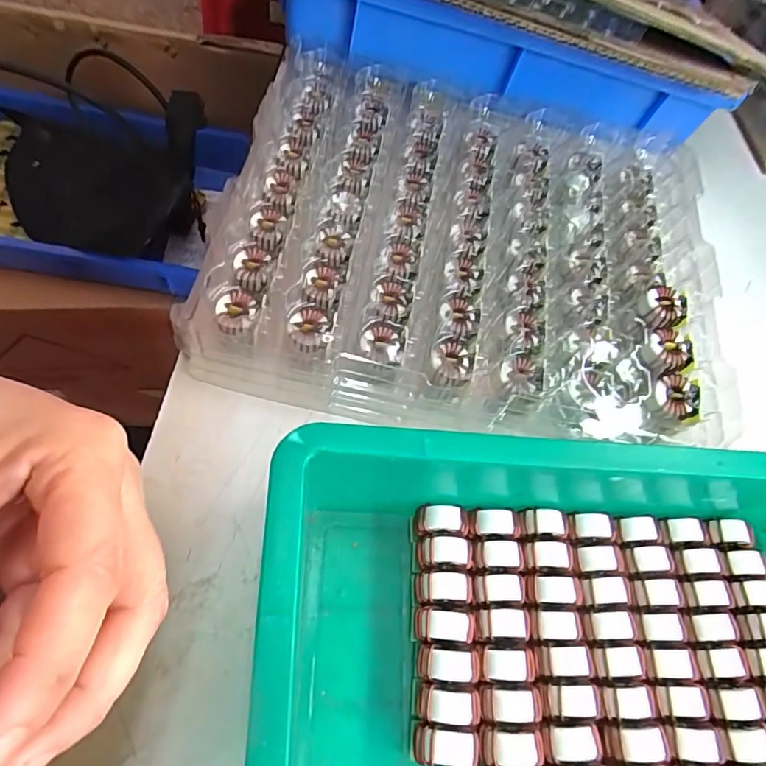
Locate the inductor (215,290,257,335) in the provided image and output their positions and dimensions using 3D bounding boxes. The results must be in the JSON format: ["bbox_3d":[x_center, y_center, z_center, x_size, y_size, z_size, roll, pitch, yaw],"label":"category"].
[{"bbox_3d":[-0.079,-0.039,0.274,0.020,0.008,0.027,-8,64,-13],"label":"inductor"}]

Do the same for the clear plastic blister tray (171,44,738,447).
[{"bbox_3d":[0.061,-0.095,0.326,0.302,0.027,0.265,11,62,-4],"label":"clear plastic blister tray"}]

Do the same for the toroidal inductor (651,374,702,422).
[{"bbox_3d":[0.162,0.007,0.279,0.025,0.007,0.024,16,61,-1],"label":"toroidal inductor"}]

